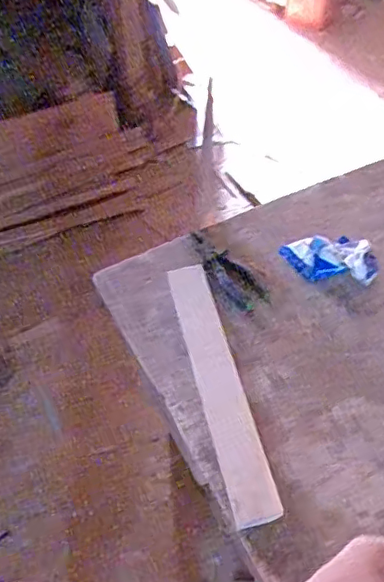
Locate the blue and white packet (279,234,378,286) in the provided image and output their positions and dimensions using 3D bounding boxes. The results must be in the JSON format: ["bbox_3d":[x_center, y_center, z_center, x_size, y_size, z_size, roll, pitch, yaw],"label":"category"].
[{"bbox_3d":[0.199,-0.047,0.841,0.149,0.039,0.079,9,55,23],"label":"blue and white packet"}]

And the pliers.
[{"bbox_3d":[0.051,-0.033,0.862,0.052,0.009,0.166,-31,54,-21],"label":"pliers"}]

